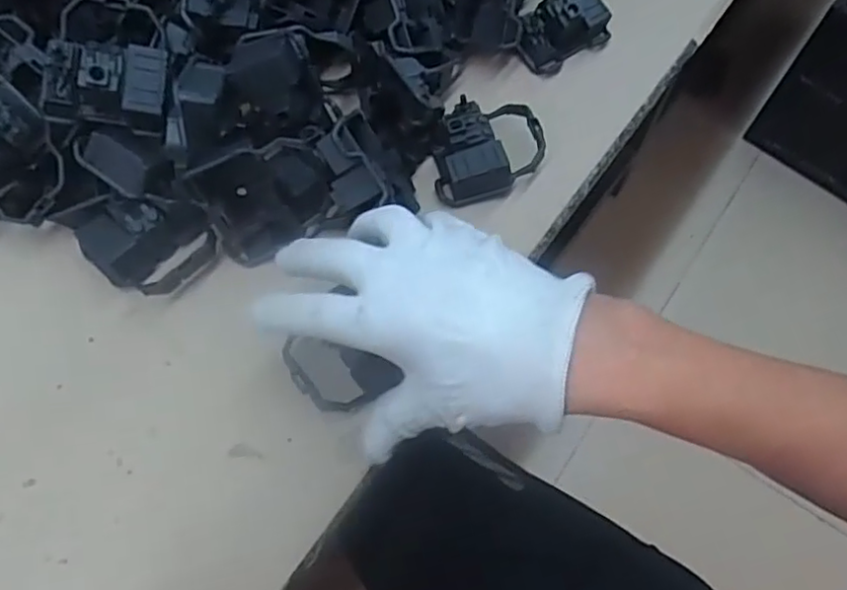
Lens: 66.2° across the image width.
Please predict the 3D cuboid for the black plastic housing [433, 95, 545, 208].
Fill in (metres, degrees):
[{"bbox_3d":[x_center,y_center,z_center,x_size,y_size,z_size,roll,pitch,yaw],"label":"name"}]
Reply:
[{"bbox_3d":[0.041,-0.096,0.423,0.073,0.034,0.068,-9,64,-5],"label":"black plastic housing"}]

